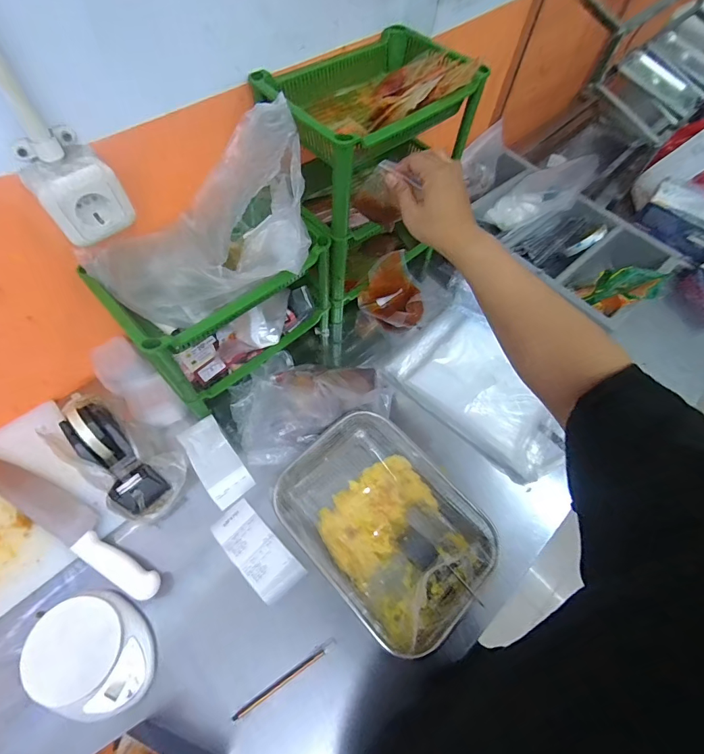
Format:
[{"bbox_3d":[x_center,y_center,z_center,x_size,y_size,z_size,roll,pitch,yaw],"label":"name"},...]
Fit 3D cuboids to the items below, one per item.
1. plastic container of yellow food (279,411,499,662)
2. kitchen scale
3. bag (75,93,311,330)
[{"bbox_3d":[0.045,0.207,0.549,0.212,0.062,0.294,-39,71,-21],"label":"plastic container of yellow food"},{"bbox_3d":[-0.321,0.343,0.472,0.151,0.039,0.123,31,64,12],"label":"kitchen scale"},{"bbox_3d":[-0.190,-0.182,0.472,0.277,0.175,0.135,-19,65,-13],"label":"bag"}]

